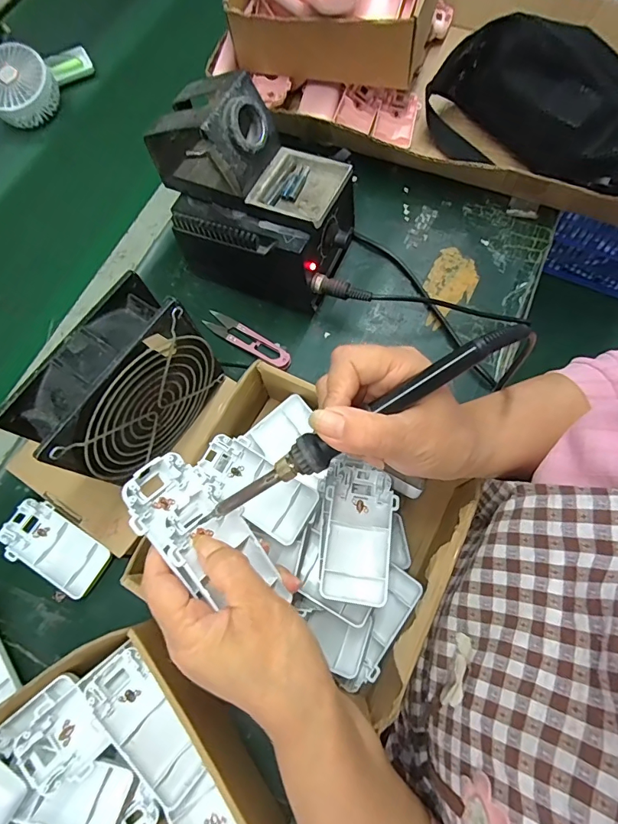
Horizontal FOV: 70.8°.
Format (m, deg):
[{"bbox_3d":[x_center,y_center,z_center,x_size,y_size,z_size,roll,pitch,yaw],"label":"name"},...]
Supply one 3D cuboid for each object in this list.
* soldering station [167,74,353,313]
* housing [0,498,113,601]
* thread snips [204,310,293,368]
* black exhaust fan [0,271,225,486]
[{"bbox_3d":[-0.049,-0.189,0.397,0.170,0.152,0.099,25,73,10],"label":"soldering station"},{"bbox_3d":[-0.216,0.115,0.371,0.093,0.014,0.046,26,73,11],"label":"housing"},{"bbox_3d":[-0.061,-0.074,0.437,0.103,0.013,0.023,32,74,12],"label":"thread snips"},{"bbox_3d":[-0.122,-0.012,0.301,0.049,0.112,0.120,36,75,13],"label":"black exhaust fan"}]

